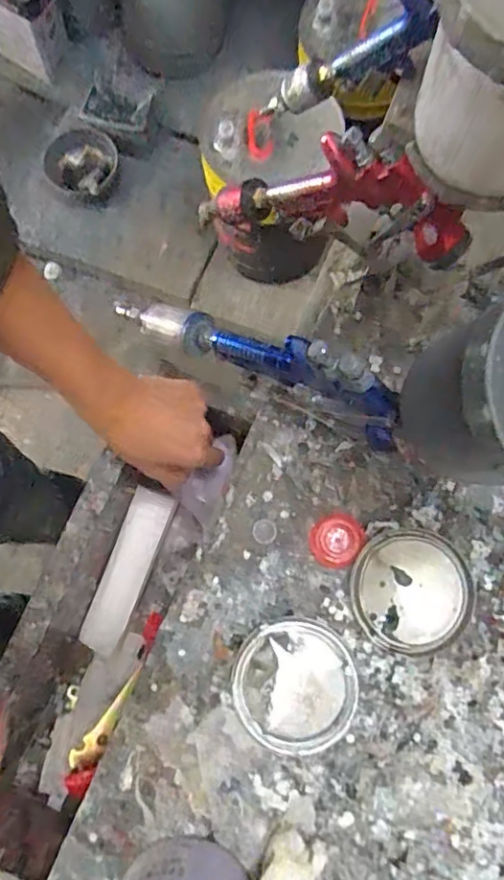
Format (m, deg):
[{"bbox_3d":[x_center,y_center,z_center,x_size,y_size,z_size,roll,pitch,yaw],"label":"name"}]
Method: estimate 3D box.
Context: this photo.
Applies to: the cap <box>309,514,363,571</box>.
[{"bbox_3d":[0.068,0.082,0.476,0.041,0.017,0.043,0,78,0],"label":"cap"}]

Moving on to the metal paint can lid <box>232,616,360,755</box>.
[{"bbox_3d":[0.033,0.190,0.453,0.093,0.015,0.094,0,78,0],"label":"metal paint can lid"}]

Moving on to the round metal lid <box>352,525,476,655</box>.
[{"bbox_3d":[0.129,0.122,0.469,0.097,0.015,0.095,30,80,6],"label":"round metal lid"}]

